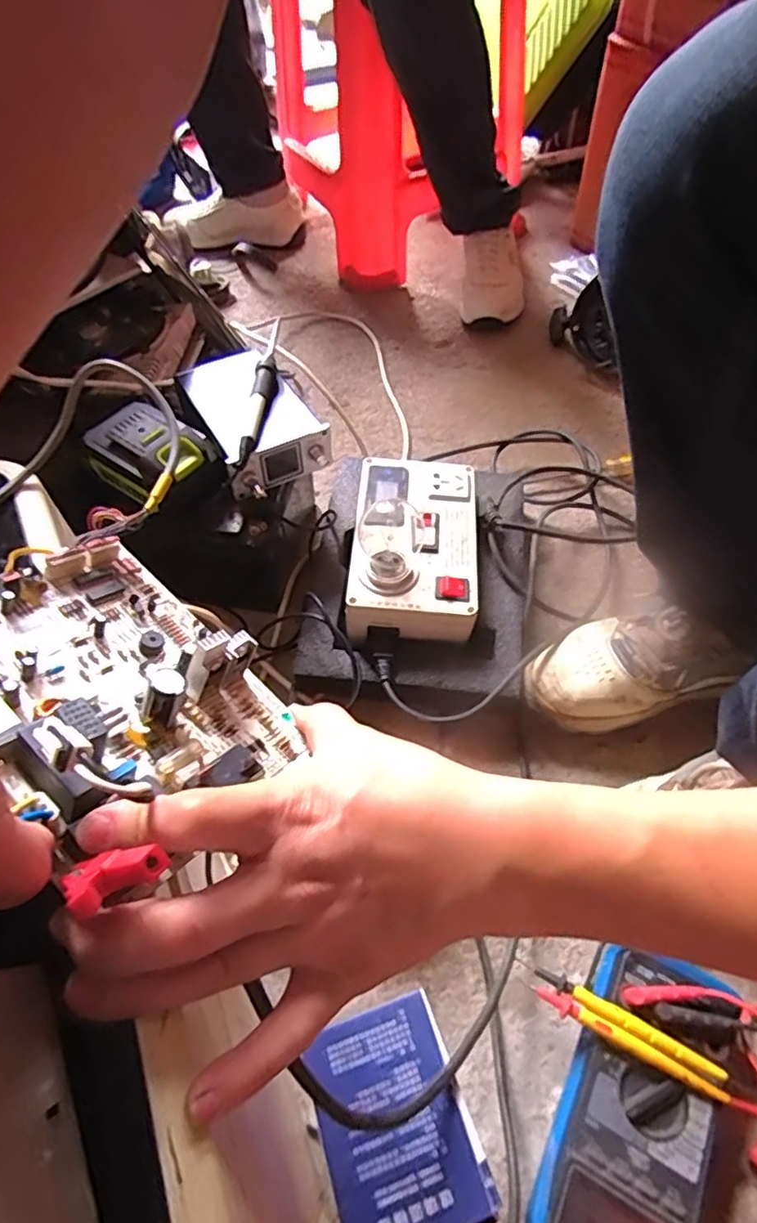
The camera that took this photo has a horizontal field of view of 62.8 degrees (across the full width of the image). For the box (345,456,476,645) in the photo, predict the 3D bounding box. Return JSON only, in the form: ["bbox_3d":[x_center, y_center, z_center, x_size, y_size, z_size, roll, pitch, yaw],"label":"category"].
[{"bbox_3d":[0.035,-0.071,0.621,0.117,0.061,0.196,2,54,3],"label":"box"}]

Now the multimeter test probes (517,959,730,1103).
[{"bbox_3d":[0.163,0.278,0.416,0.131,0.013,0.022,21,58,16],"label":"multimeter test probes"}]

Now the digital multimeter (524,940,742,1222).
[{"bbox_3d":[0.170,0.330,0.407,0.105,0.051,0.190,22,58,17],"label":"digital multimeter"}]

